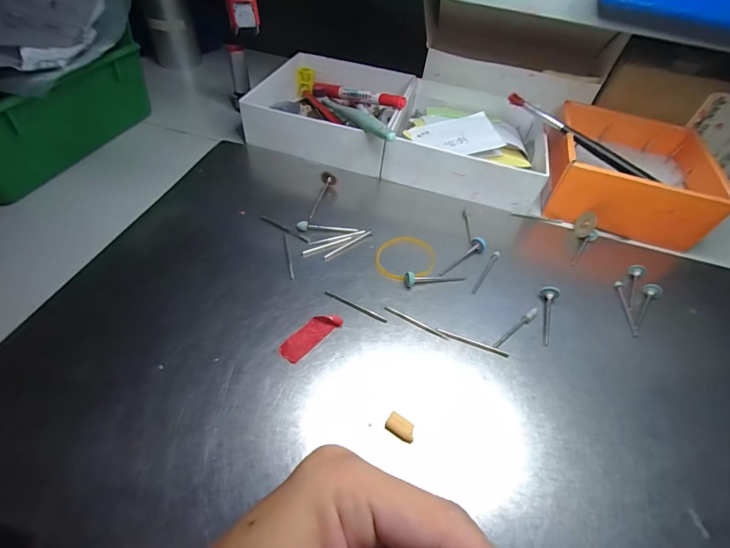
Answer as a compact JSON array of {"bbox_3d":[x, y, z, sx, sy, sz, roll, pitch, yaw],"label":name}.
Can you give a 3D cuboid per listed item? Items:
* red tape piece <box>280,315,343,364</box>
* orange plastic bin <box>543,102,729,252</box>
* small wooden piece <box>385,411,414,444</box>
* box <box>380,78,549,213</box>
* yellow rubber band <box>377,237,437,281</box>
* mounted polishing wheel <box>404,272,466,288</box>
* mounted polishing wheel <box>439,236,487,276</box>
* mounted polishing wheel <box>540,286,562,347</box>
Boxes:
[{"bbox_3d":[-0.031,0.034,0.208,0.015,0.006,0.038,38,57,23],"label":"red tape piece"},{"bbox_3d":[0.220,-0.092,0.317,0.128,0.046,0.127,17,51,9],"label":"orange plastic bin"},{"bbox_3d":[0.018,0.076,0.178,0.015,0.004,0.009,26,53,16],"label":"small wooden piece"},{"bbox_3d":[0.100,-0.130,0.340,0.140,0.036,0.146,13,50,5],"label":"box"},{"bbox_3d":[0.028,-0.013,0.258,0.044,0.004,0.040,3,50,-3],"label":"yellow rubber band"},{"bbox_3d":[0.046,0.004,0.245,0.047,0.010,0.008,0,49,-24],"label":"mounted polishing wheel"},{"bbox_3d":[0.069,-0.010,0.260,0.043,0.010,0.010,-37,62,-14],"label":"mounted polishing wheel"},{"bbox_3d":[0.115,0.024,0.228,0.010,0.009,0.040,20,51,11],"label":"mounted polishing wheel"}]

